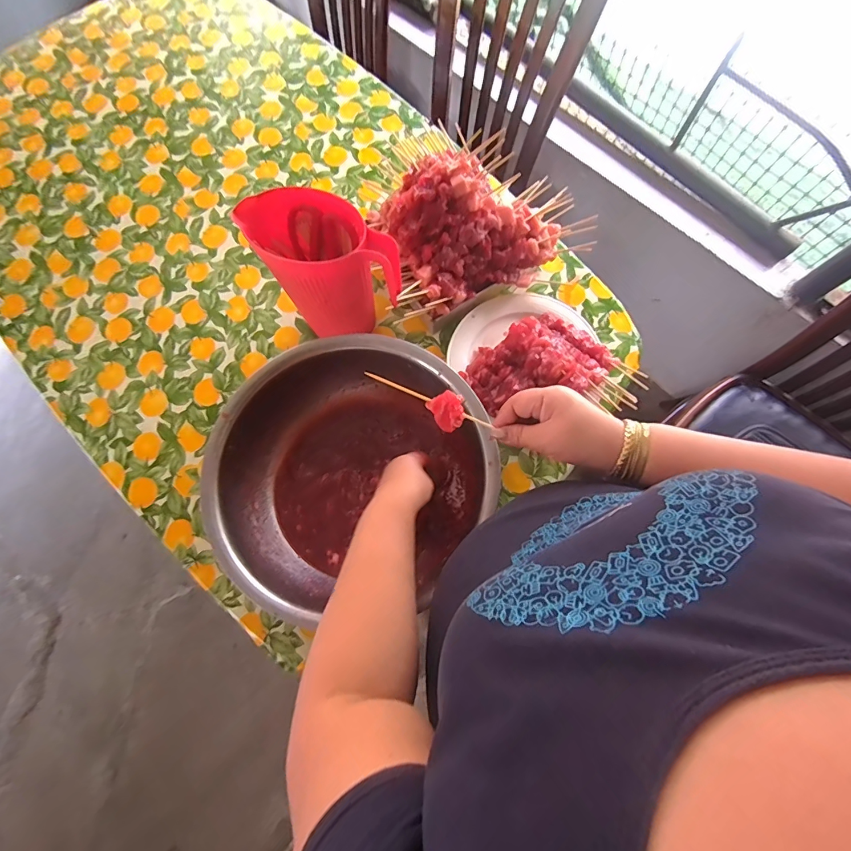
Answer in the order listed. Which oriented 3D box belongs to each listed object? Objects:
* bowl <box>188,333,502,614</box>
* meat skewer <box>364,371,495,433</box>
[{"bbox_3d":[-0.093,0.059,0.589,0.360,0.113,0.341,0,75,1],"label":"bowl"},{"bbox_3d":[0.002,-0.027,0.464,0.143,0.026,0.035,26,77,8],"label":"meat skewer"}]

